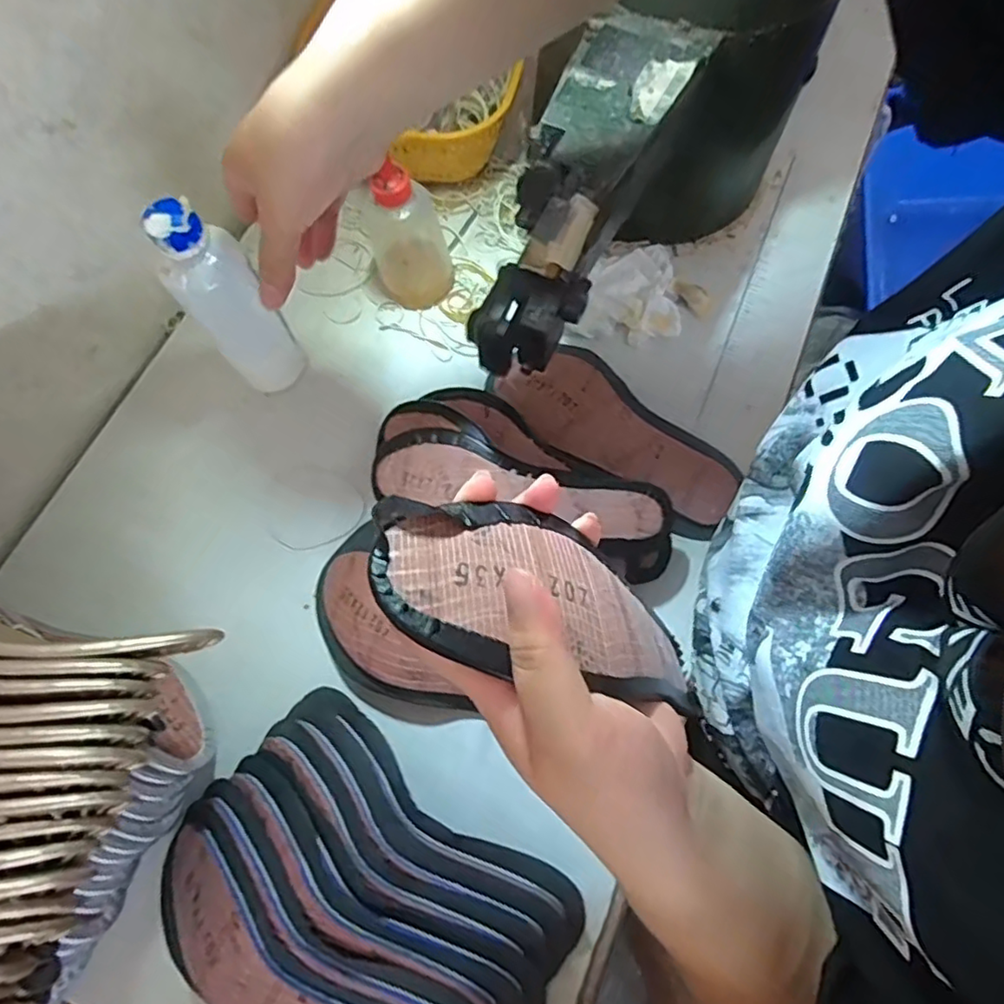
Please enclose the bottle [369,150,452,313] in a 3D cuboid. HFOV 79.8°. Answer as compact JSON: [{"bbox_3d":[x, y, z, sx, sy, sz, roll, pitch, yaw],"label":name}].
[{"bbox_3d":[-0.079,-0.226,0.505,0.063,0.121,0.061,-9,71,-2],"label":"bottle"}]

